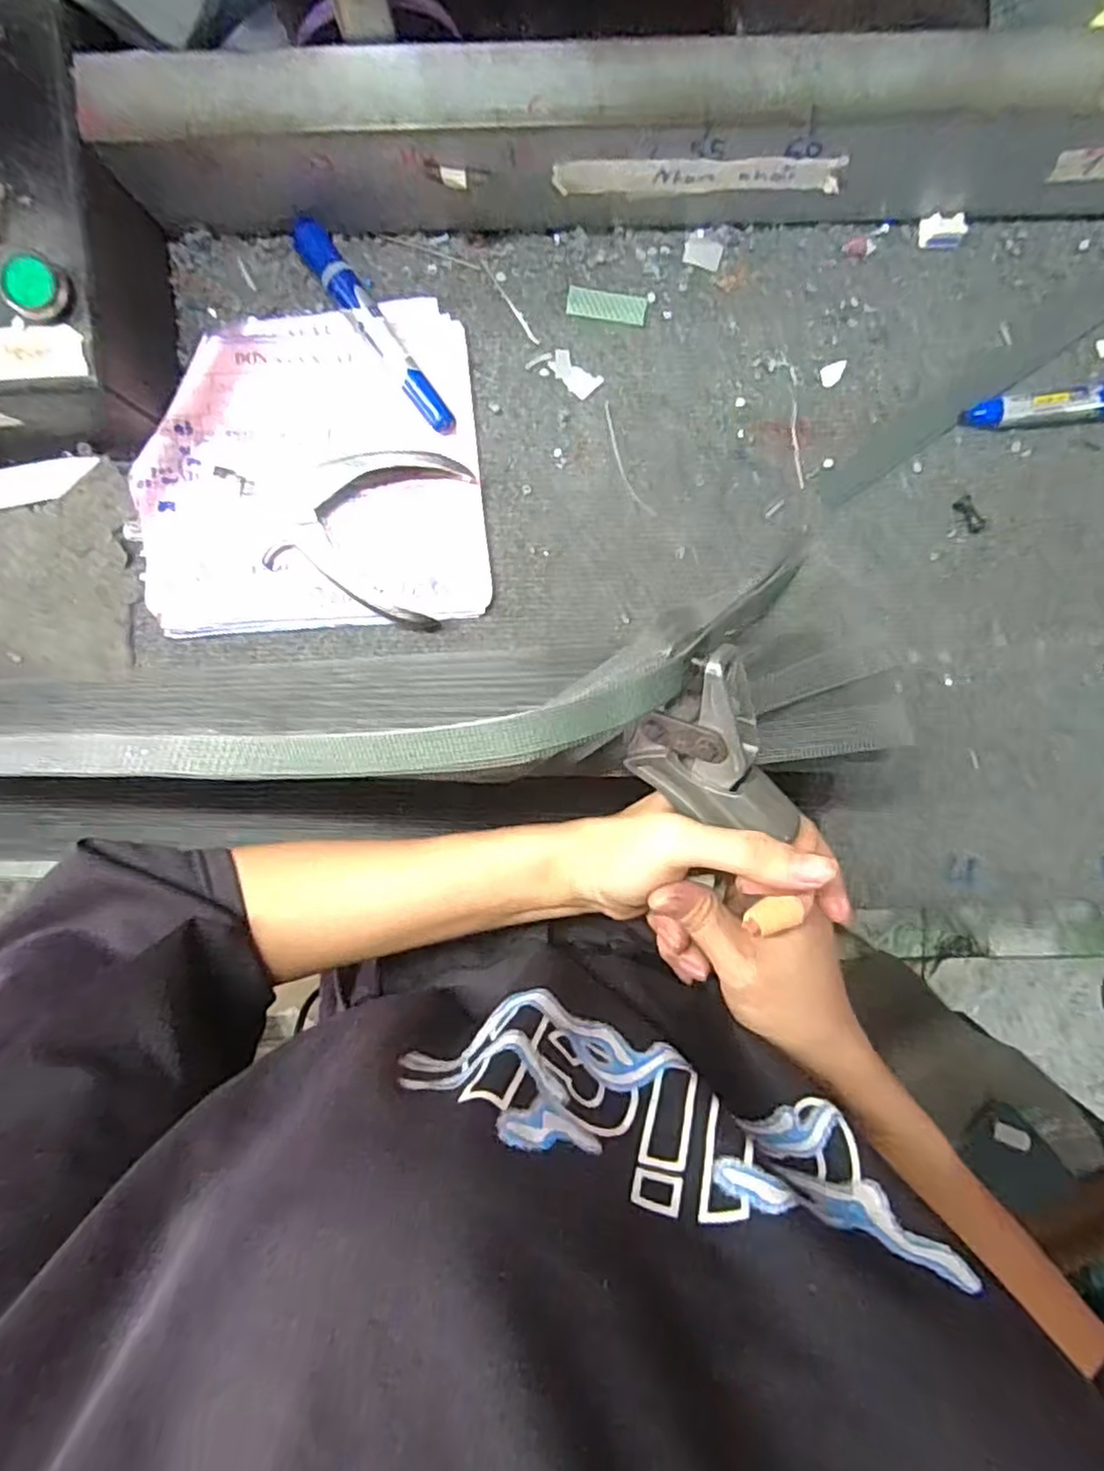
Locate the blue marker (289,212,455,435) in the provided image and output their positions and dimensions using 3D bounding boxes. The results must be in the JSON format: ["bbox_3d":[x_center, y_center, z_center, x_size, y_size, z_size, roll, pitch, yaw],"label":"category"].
[{"bbox_3d":[-0.100,-0.233,0.400,0.018,0.017,0.134,-37,94,1],"label":"blue marker"}]

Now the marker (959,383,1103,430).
[{"bbox_3d":[0.306,-0.193,0.408,0.119,0.019,0.021,-7,94,-1],"label":"marker"}]

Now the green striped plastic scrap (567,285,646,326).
[{"bbox_3d":[0.033,-0.255,0.410,0.046,0.004,0.016,7,94,-2],"label":"green striped plastic scrap"}]

